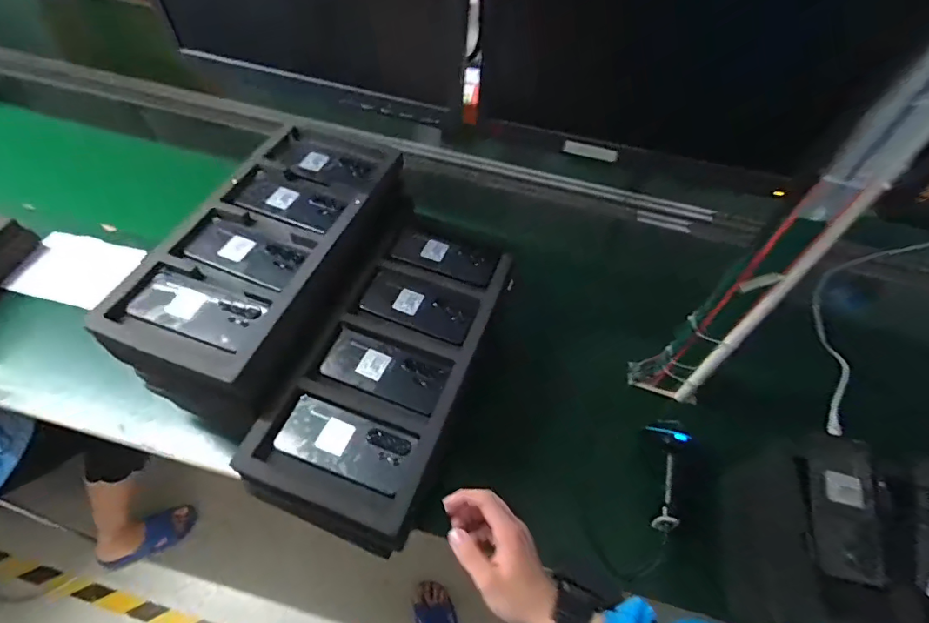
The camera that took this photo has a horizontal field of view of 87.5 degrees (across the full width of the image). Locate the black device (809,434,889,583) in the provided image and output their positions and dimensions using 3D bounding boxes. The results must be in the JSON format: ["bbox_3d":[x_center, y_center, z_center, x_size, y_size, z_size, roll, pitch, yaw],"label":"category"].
[{"bbox_3d":[0.446,0.227,0.567,0.059,0.026,0.155,5,74,0],"label":"black device"}]

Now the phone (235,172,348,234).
[{"bbox_3d":[-0.273,-0.173,0.767,0.162,0.008,0.073,20,57,10],"label":"phone"}]

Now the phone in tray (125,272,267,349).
[{"bbox_3d":[-0.351,0.000,0.637,0.158,0.016,0.070,16,57,8],"label":"phone in tray"}]

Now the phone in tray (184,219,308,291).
[{"bbox_3d":[-0.314,-0.086,0.703,0.159,0.014,0.078,20,57,10],"label":"phone in tray"}]

